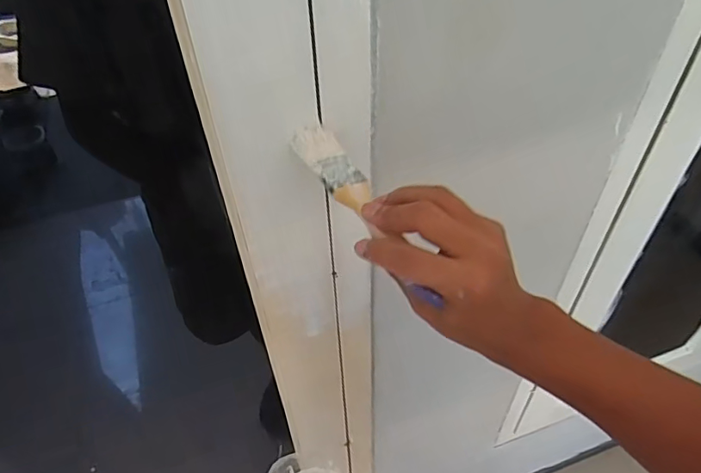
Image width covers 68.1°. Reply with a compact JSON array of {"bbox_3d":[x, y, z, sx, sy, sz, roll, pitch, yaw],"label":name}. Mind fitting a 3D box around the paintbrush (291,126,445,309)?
[{"bbox_3d":[0.010,-0.020,0.371,0.034,0.012,0.172,-23,59,-17],"label":"paintbrush"}]

